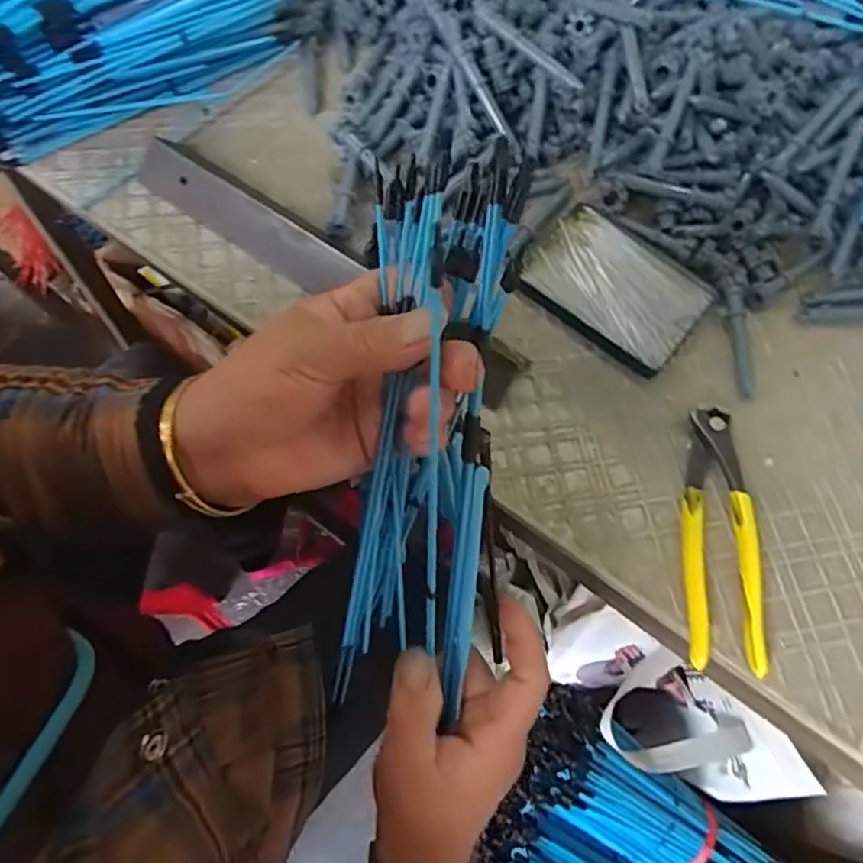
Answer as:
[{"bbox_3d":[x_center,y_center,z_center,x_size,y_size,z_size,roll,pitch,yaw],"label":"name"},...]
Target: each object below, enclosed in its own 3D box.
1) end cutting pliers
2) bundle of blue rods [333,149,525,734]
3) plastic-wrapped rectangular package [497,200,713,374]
[{"bbox_3d":[0.179,0.063,0.380,0.043,0.014,0.161,6,67,0],"label":"end cutting pliers"},{"bbox_3d":[-0.005,0.012,0.272,0.060,0.049,0.245,5,102,-1],"label":"bundle of blue rods"},{"bbox_3d":[0.133,-0.110,0.454,0.133,0.009,0.098,38,71,12],"label":"plastic-wrapped rectangular package"}]

